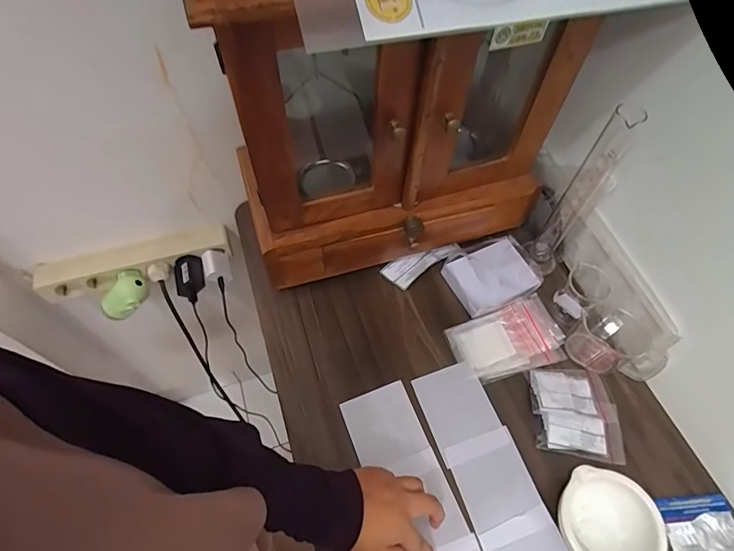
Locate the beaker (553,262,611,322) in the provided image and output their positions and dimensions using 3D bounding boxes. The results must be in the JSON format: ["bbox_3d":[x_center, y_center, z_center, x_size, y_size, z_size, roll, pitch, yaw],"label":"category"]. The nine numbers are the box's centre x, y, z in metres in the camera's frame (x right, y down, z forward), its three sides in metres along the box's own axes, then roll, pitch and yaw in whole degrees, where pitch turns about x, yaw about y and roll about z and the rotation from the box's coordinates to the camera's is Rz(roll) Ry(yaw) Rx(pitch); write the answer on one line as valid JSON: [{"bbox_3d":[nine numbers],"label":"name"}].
[{"bbox_3d":[0.285,0.025,0.590,0.051,0.068,0.049,-38,64,-21],"label":"beaker"}]

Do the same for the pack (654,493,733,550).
[{"bbox_3d":[0.364,0.272,0.467,0.077,0.019,0.069,-7,58,-3],"label":"pack"}]

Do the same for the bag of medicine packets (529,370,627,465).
[{"bbox_3d":[0.252,0.163,0.531,0.102,0.021,0.108,1,57,2],"label":"bag of medicine packets"}]

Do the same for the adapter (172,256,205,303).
[{"bbox_3d":[-0.289,0.010,0.714,0.046,0.038,0.074,-13,59,-9],"label":"adapter"}]

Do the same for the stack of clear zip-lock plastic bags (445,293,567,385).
[{"bbox_3d":[0.184,0.085,0.580,0.134,0.026,0.087,-18,59,-10],"label":"stack of clear zip-lock plastic bags"}]

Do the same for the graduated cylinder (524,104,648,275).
[{"bbox_3d":[0.265,-0.101,0.556,0.049,0.261,0.056,28,62,18],"label":"graduated cylinder"}]

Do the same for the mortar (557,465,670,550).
[{"bbox_3d":[0.244,0.255,0.455,0.086,0.056,0.101,-21,59,-12],"label":"mortar"}]

